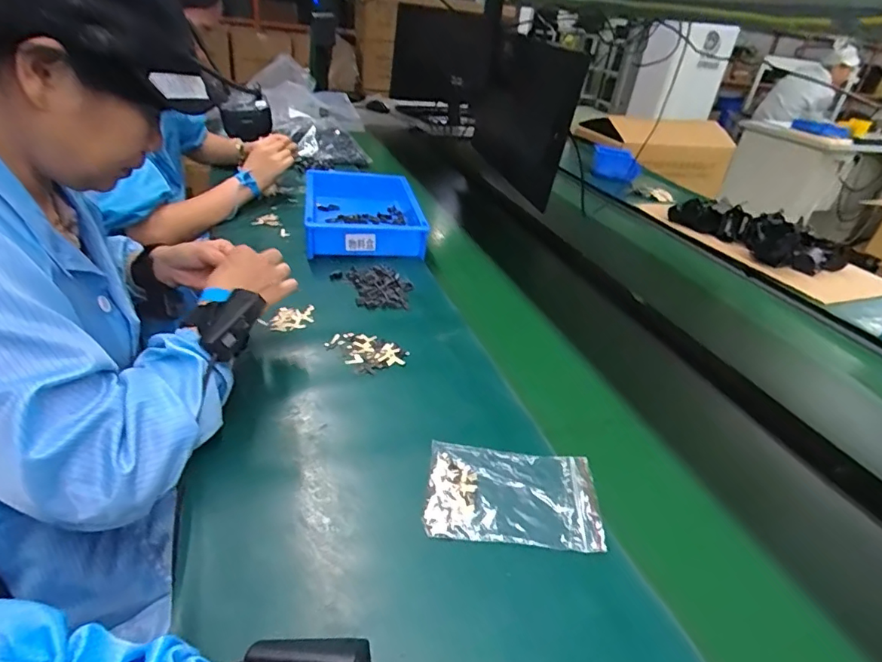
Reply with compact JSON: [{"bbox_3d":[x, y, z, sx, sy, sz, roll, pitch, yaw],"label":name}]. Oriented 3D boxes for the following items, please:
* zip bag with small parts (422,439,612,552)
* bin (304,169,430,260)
[{"bbox_3d":[0.066,0.149,0.471,0.154,0.009,0.108,7,36,2],"label":"zip bag with small parts"},{"bbox_3d":[-0.134,-0.201,0.886,0.197,0.069,0.204,-4,36,-12],"label":"bin"}]

